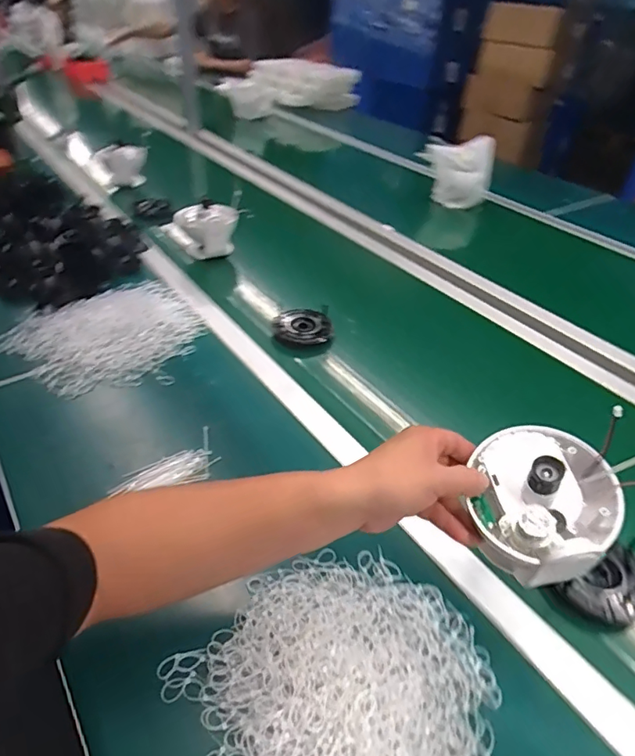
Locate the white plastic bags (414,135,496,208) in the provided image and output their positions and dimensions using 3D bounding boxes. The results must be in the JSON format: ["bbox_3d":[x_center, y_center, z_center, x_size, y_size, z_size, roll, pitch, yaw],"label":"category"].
[{"bbox_3d":[0.366,-0.550,1.353,0.204,0.158,0.069,-1,40,-7],"label":"white plastic bags"}]

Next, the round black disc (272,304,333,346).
[{"bbox_3d":[-0.025,-0.089,0.861,0.097,0.028,0.097,3,40,-3],"label":"round black disc"}]

